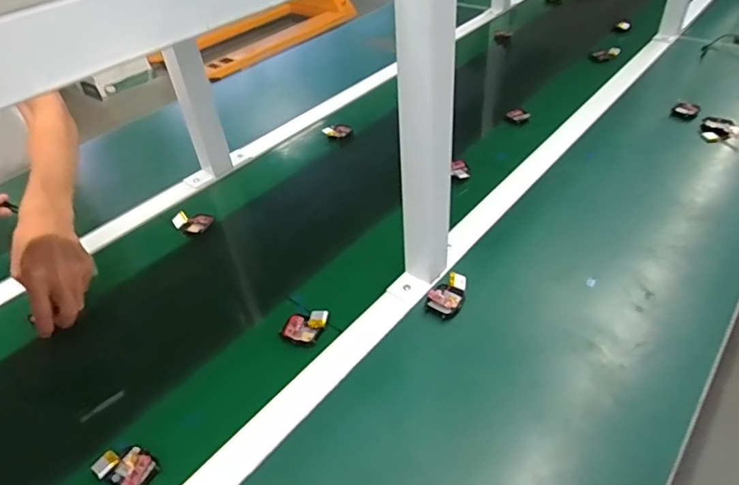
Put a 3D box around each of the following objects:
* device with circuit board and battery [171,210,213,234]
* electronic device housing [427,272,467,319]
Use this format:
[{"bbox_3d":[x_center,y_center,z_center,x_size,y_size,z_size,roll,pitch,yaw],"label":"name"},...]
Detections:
[{"bbox_3d":[-0.266,-0.029,0.759,0.061,0.017,0.036,5,56,7],"label":"device with circuit board and battery"},{"bbox_3d":[0.096,0.062,0.616,0.039,0.012,0.062,20,47,27],"label":"electronic device housing"}]

